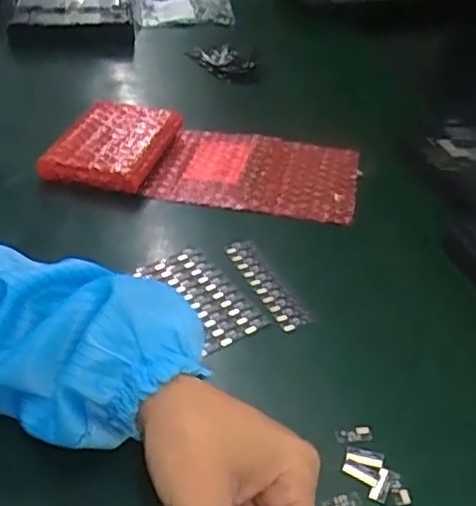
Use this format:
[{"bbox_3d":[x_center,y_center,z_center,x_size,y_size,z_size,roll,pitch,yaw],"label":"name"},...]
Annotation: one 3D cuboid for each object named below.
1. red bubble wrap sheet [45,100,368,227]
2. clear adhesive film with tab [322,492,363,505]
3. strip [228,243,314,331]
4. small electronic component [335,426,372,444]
[{"bbox_3d":[-0.029,-0.091,0.592,0.283,0.032,0.126,9,39,5],"label":"red bubble wrap sheet"},{"bbox_3d":[0.056,0.133,0.334,0.022,0.004,0.008,-12,41,-16],"label":"clear adhesive film with tab"},{"bbox_3d":[0.020,0.021,0.469,0.022,0.004,0.098,-14,43,-22],"label":"strip"},{"bbox_3d":[0.067,0.106,0.367,0.021,0.004,0.010,-1,39,-4],"label":"small electronic component"}]

